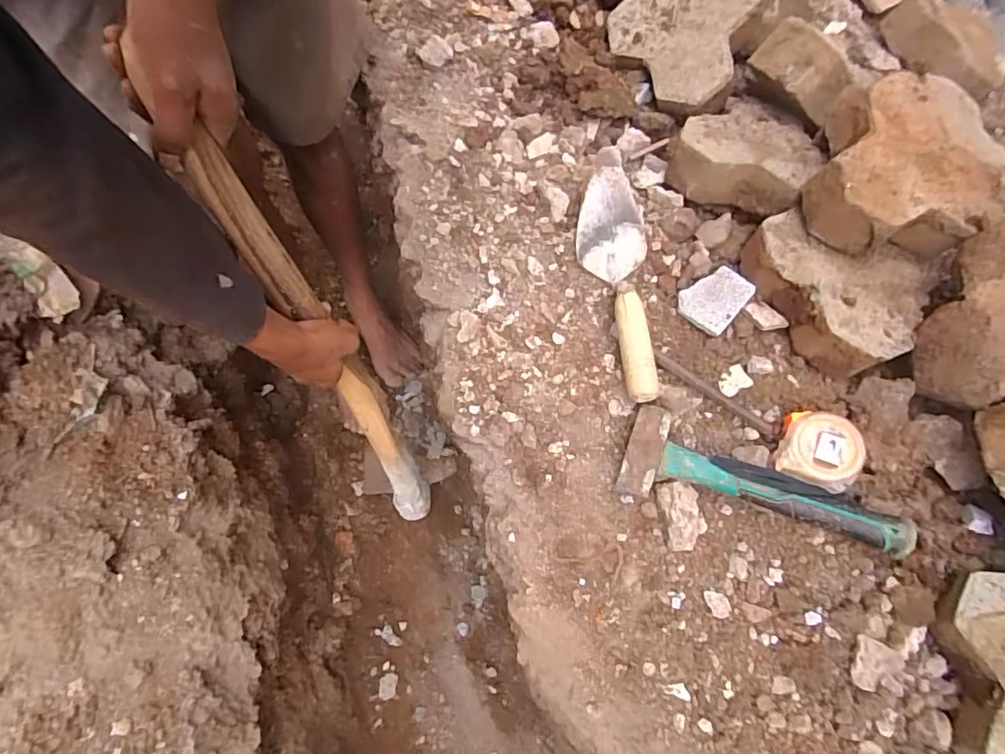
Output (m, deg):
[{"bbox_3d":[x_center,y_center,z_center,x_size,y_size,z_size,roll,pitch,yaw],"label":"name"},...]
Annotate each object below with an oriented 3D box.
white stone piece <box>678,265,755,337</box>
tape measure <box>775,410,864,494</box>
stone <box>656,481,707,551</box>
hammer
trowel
[{"bbox_3d":[0.251,-0.093,0.624,0.064,0.018,0.073,40,93,19],"label":"white stone piece"},{"bbox_3d":[0.329,0.075,0.548,0.075,0.034,0.075,20,70,5],"label":"tape measure"},{"bbox_3d":[0.200,0.151,0.580,0.048,0.027,0.073,-8,70,-6],"label":"stone"},{"bbox_3d":[0.272,0.109,0.559,0.277,0.070,0.098,16,69,3],"label":"hammer"},{"bbox_3d":[0.135,-0.126,0.633,0.088,0.052,0.319,4,69,-1],"label":"trowel"}]

